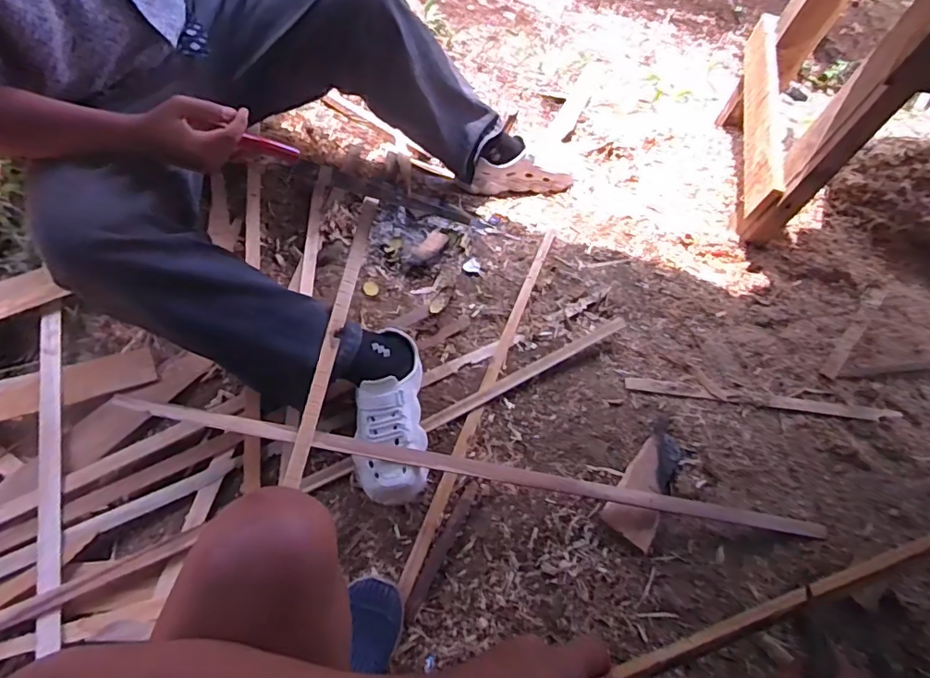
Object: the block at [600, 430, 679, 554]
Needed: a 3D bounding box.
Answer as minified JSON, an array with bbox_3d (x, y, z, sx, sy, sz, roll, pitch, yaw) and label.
[{"bbox_3d":[0.285,0.229,0.842,0.080,0.036,0.185,30,66,11],"label":"block"}]

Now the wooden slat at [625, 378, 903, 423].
[{"bbox_3d":[0.526,0.106,0.937,0.488,0.012,0.027,7,64,0],"label":"wooden slat"}]

